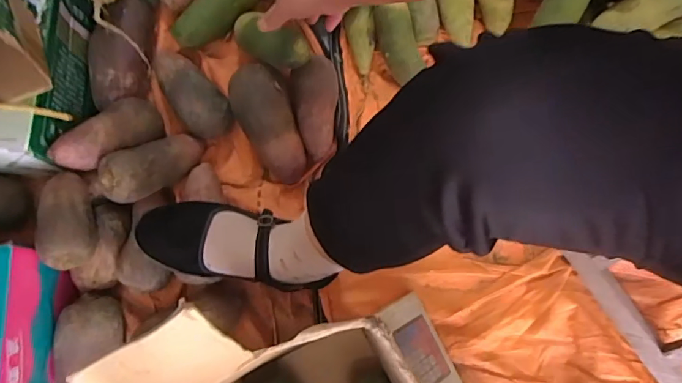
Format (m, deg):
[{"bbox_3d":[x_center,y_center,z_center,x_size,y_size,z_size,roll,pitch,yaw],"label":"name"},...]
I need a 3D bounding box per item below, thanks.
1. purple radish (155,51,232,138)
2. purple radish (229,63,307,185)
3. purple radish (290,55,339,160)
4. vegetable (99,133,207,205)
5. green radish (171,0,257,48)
[{"bbox_3d":[-0.214,-0.140,0.659,0.071,0.049,0.155,-41,81,-9],"label":"purple radish"},{"bbox_3d":[-0.099,-0.095,0.637,0.070,0.078,0.159,-23,79,-5],"label":"purple radish"},{"bbox_3d":[-0.035,-0.120,0.646,0.061,0.061,0.131,0,78,-1],"label":"purple radish"},{"bbox_3d":[-0.240,-0.037,0.611,0.060,0.053,0.142,46,45,9],"label":"vegetable"},{"bbox_3d":[-0.178,-0.269,0.678,0.152,0.043,0.054,-42,82,-9],"label":"green radish"}]

